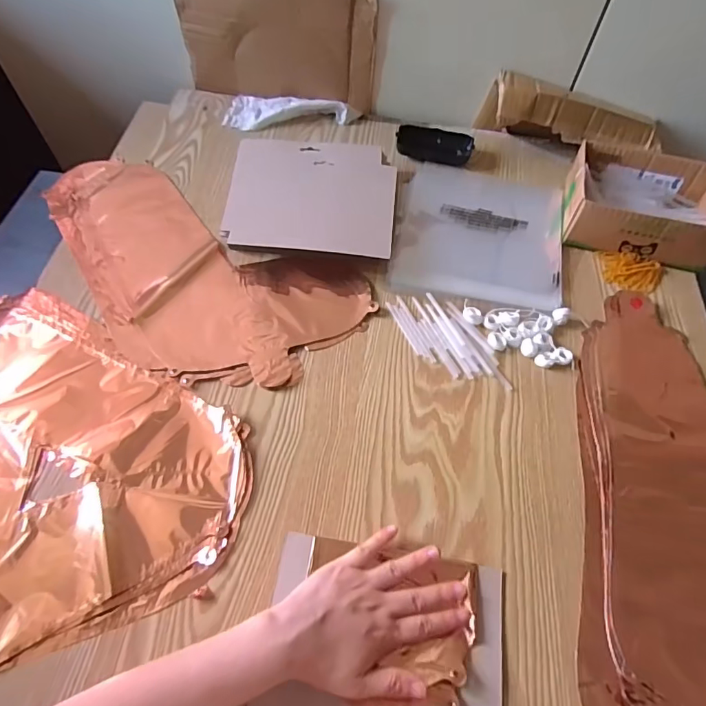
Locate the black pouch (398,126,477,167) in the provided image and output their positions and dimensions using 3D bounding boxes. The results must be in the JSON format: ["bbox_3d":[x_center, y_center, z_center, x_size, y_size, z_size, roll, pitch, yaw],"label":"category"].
[{"bbox_3d":[0.119,-0.301,0.695,0.108,0.026,0.048,4,59,0],"label":"black pouch"}]

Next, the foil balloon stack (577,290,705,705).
[{"bbox_3d":[0.325,0.153,0.444,0.214,0.015,0.456,13,59,6],"label":"foil balloon stack"}]

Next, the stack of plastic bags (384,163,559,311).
[{"bbox_3d":[0.167,-0.162,0.626,0.208,0.008,0.232,11,59,5],"label":"stack of plastic bags"}]

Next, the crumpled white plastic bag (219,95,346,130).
[{"bbox_3d":[-0.100,-0.359,0.722,0.176,0.023,0.070,8,59,3],"label":"crumpled white plastic bag"}]

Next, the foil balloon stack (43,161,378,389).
[{"bbox_3d":[-0.217,-0.102,0.584,0.450,0.011,0.223,29,62,15],"label":"foil balloon stack"}]

